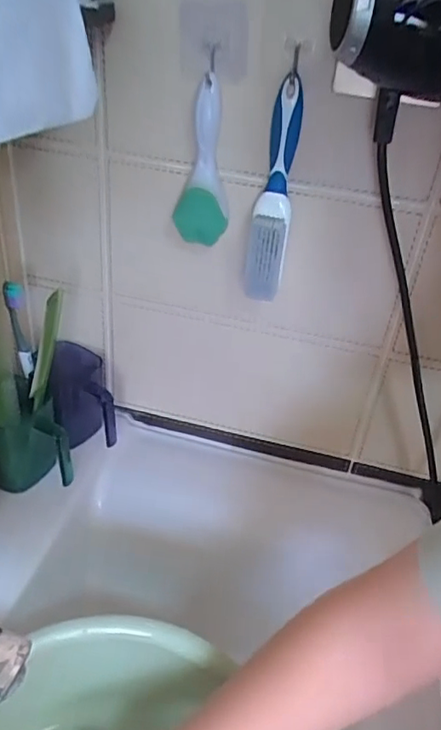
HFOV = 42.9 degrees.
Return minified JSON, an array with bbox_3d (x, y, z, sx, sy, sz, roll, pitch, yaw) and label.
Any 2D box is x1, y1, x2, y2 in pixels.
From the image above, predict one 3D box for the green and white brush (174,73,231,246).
[{"bbox_3d":[-0.013,-0.171,0.485,0.044,0.134,0.043,5,35,0],"label":"green and white brush"}]

